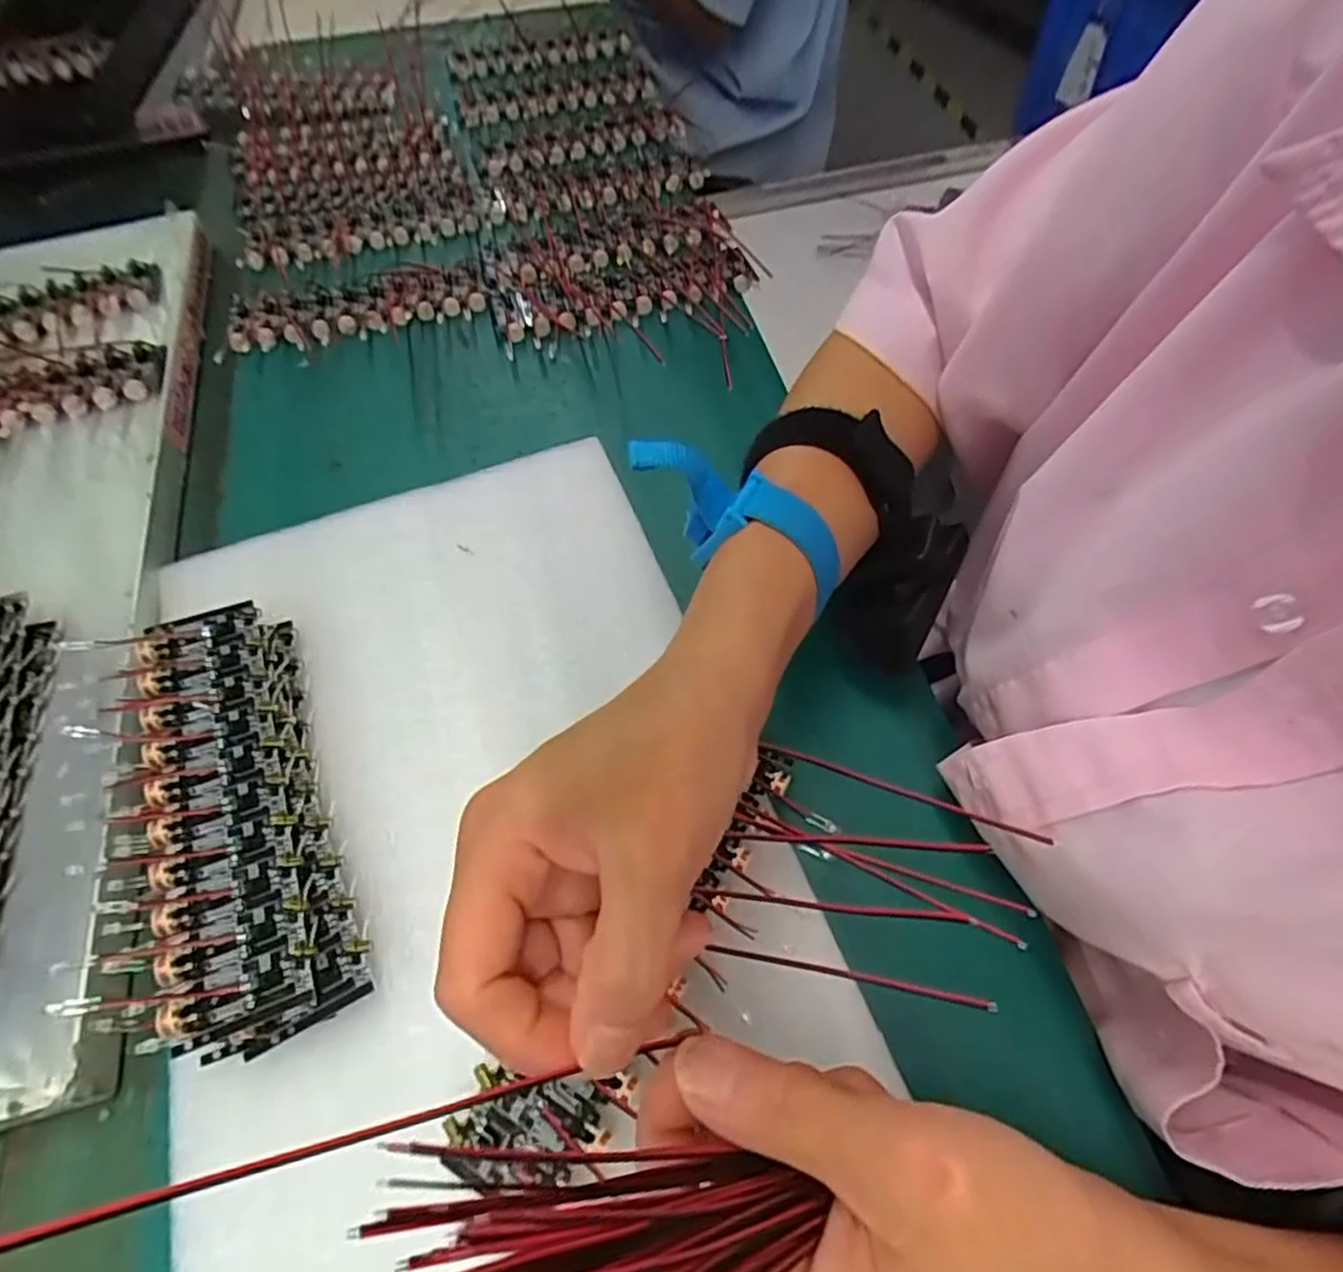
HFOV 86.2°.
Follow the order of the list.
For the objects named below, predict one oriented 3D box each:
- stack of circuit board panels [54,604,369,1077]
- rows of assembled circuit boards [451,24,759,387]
[{"bbox_3d":[-0.171,0.064,0.262,0.081,0.027,0.168,-24,61,-12],"label":"stack of circuit board panels"},{"bbox_3d":[-0.067,-0.356,0.518,0.159,0.024,0.476,-12,60,-5],"label":"rows of assembled circuit boards"}]

